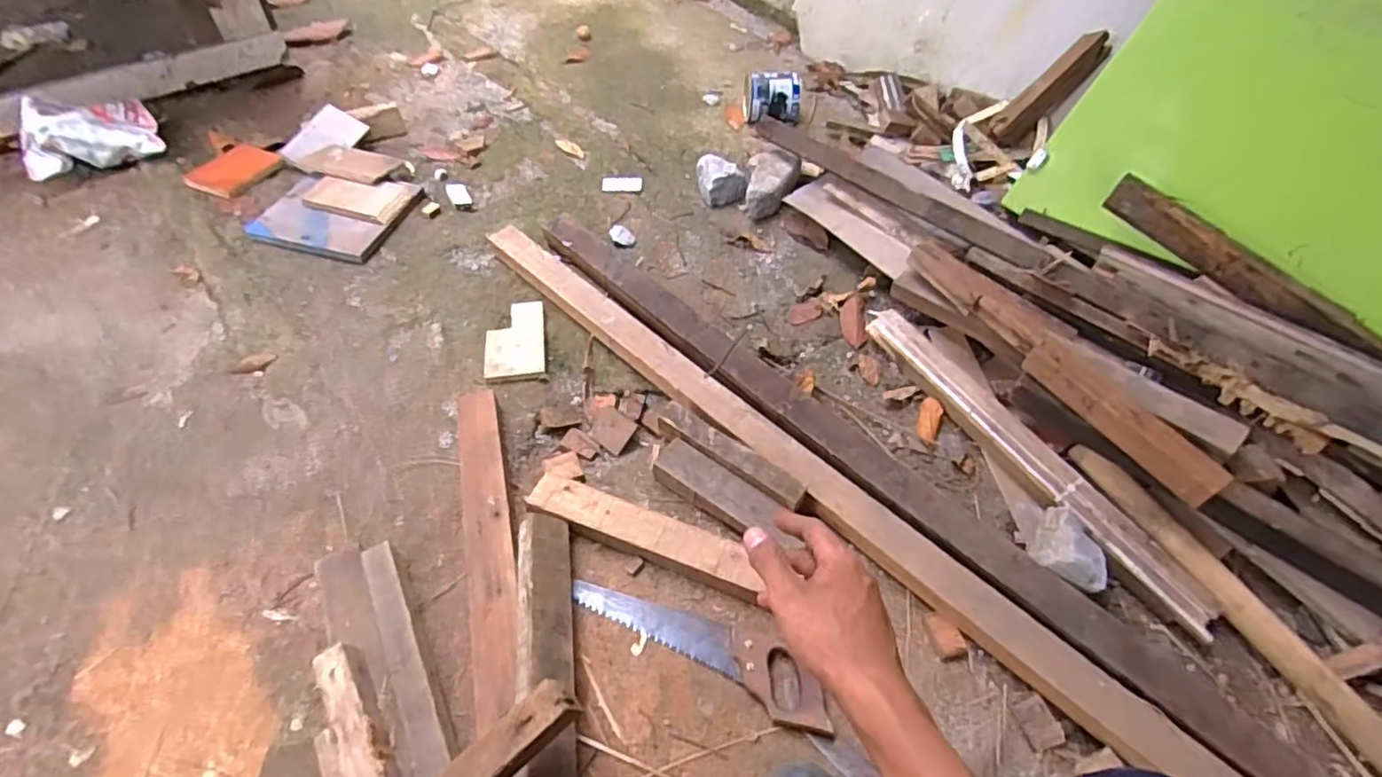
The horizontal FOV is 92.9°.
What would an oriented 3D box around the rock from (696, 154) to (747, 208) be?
[{"bbox_3d":[0.065,-0.454,1.442,0.102,0.081,0.094,-3,53,-5],"label":"rock"}]

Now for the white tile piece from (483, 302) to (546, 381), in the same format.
[{"bbox_3d":[-0.313,-0.089,1.176,0.101,0.016,0.174,-5,53,-7],"label":"white tile piece"}]

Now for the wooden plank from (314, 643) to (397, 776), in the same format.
[{"bbox_3d":[-0.372,0.380,0.716,0.062,0.034,0.203,-24,58,-20],"label":"wooden plank"}]

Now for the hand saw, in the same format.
[{"bbox_3d":[0.017,0.326,0.855,0.359,0.018,0.081,26,56,16],"label":"hand saw"}]

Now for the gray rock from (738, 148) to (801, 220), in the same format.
[{"bbox_3d":[0.173,-0.452,1.442,0.114,0.099,0.167,13,53,7],"label":"gray rock"}]

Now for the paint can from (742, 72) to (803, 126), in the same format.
[{"bbox_3d":[0.201,-0.714,1.631,0.132,0.117,0.124,-3,53,-5],"label":"paint can"}]

